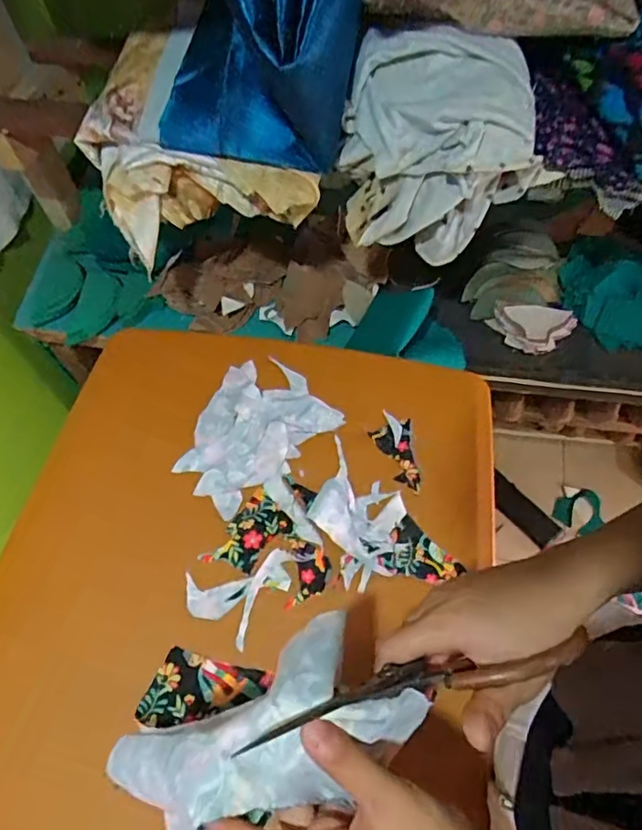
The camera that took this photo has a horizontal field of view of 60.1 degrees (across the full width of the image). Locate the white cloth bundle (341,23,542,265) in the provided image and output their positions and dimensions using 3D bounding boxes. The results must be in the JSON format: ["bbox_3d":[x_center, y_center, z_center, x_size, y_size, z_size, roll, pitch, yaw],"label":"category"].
[{"bbox_3d":[0.114,-0.268,0.562,0.174,0.167,0.119,0,62,2],"label":"white cloth bundle"}]

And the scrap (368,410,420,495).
[{"bbox_3d":[0.081,0.041,0.607,0.043,0.012,0.094,-5,62,-1],"label":"scrap"}]

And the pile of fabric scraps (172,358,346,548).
[{"bbox_3d":[-0.059,0.028,0.623,0.165,0.016,0.184,16,64,10],"label":"pile of fabric scraps"}]

